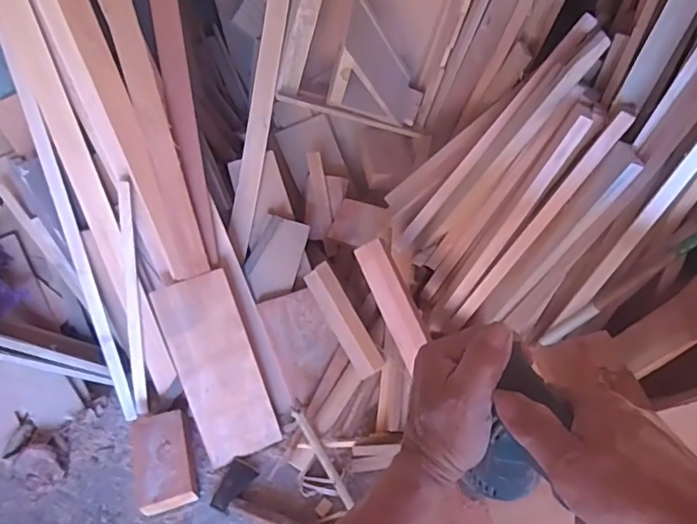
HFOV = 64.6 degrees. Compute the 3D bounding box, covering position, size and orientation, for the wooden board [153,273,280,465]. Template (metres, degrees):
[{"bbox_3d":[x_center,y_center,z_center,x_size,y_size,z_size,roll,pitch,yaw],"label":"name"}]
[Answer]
[{"bbox_3d":[-0.331,0.265,1.387,0.189,0.038,0.461,-19,94,-11],"label":"wooden board"}]

